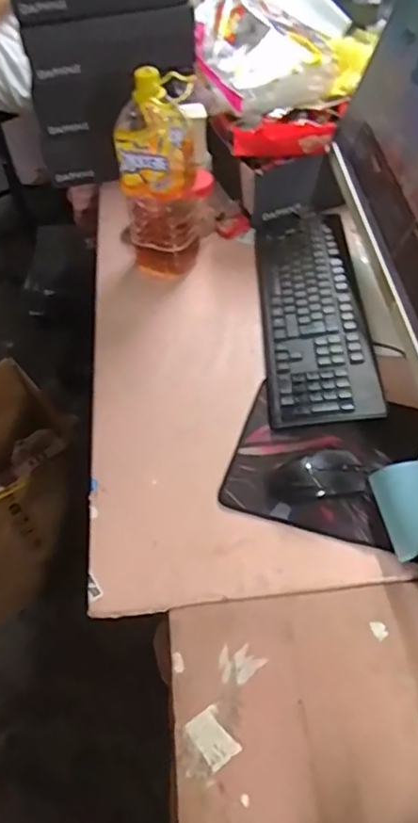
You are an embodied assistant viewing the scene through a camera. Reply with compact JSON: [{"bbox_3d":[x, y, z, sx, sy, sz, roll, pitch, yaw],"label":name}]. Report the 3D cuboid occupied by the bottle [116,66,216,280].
[{"bbox_3d":[-0.068,-0.369,0.922,0.144,0.283,0.131,-7,51,-1],"label":"bottle"}]

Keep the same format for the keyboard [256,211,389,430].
[{"bbox_3d":[0.154,-0.164,0.904,0.143,0.032,0.454,-2,51,3],"label":"keyboard"}]

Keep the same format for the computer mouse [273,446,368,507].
[{"bbox_3d":[0.132,0.078,0.723,0.108,0.034,0.058,-11,51,-4],"label":"computer mouse"}]

